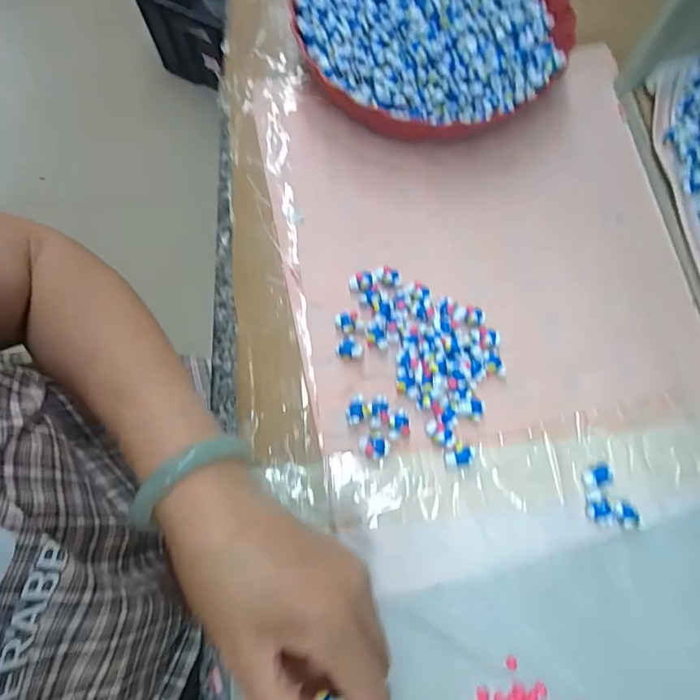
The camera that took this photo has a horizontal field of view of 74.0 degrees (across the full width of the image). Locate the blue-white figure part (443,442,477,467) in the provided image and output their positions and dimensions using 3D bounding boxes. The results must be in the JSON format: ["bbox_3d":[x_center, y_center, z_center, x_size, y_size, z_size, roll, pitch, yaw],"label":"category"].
[{"bbox_3d":[0.076,0.073,0.321,0.021,0.012,0.015,-4,71,-2],"label":"blue-white figure part"}]

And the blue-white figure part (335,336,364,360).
[{"bbox_3d":[-0.001,-0.001,0.344,0.018,0.010,0.017,0,70,-1],"label":"blue-white figure part"}]

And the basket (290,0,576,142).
[{"bbox_3d":[0.073,-0.286,0.410,0.238,0.071,0.235,4,70,1],"label":"basket"}]

